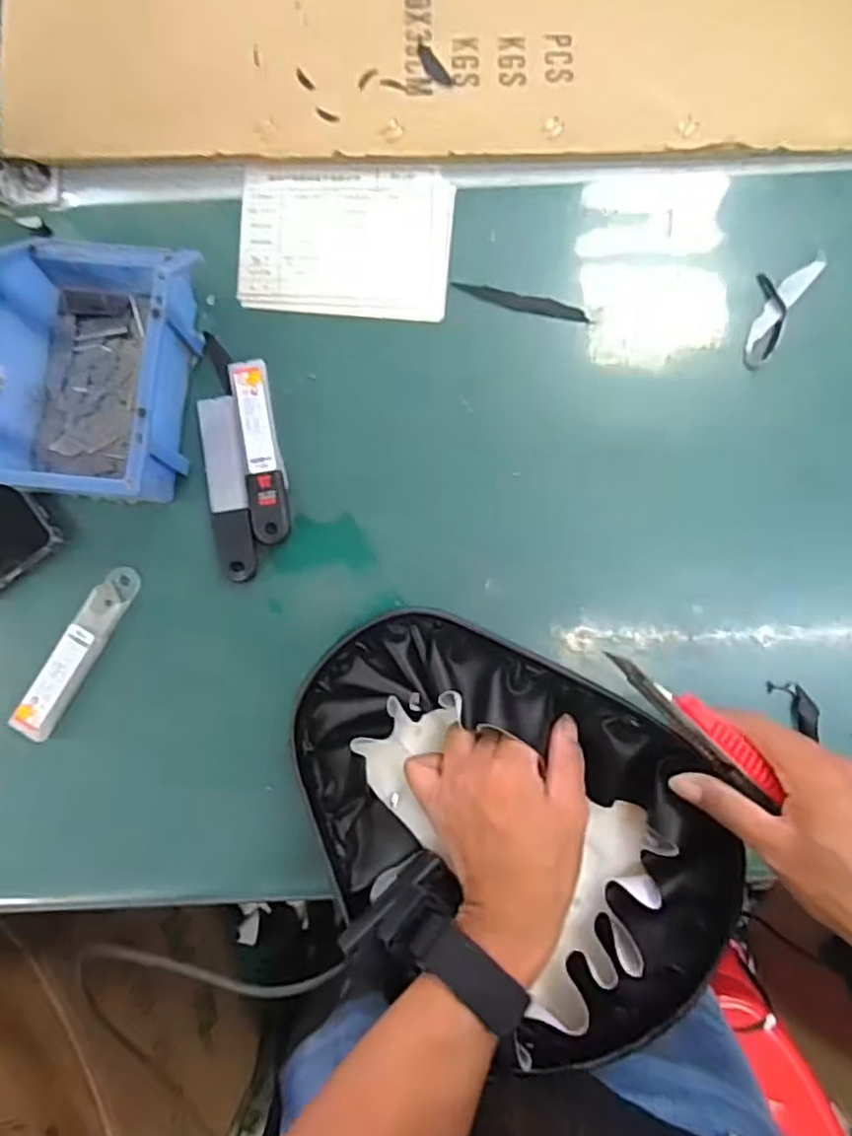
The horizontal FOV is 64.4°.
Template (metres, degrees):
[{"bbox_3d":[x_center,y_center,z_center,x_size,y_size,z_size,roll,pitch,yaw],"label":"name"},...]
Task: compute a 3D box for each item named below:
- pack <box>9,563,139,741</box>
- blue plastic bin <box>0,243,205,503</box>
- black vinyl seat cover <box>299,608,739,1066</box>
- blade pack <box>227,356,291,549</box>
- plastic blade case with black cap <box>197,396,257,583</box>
[{"bbox_3d":[-0.236,0.056,0.459,0.025,0.012,0.125,30,87,2],"label":"pack"},{"bbox_3d":[-0.219,-0.133,0.443,0.115,0.075,0.174,5,86,0],"label":"blue plastic bin"},{"bbox_3d":[0.047,0.152,0.388,0.280,0.044,0.200,41,87,2],"label":"black vinyl seat cover"},{"bbox_3d":[-0.113,-0.081,0.468,0.027,0.009,0.128,-9,86,-1],"label":"blade pack"},{"bbox_3d":[-0.136,-0.055,0.467,0.027,0.007,0.126,-8,86,-1],"label":"plastic blade case with black cap"}]

